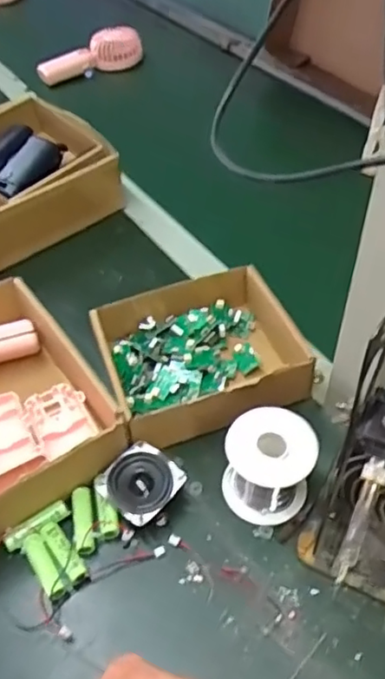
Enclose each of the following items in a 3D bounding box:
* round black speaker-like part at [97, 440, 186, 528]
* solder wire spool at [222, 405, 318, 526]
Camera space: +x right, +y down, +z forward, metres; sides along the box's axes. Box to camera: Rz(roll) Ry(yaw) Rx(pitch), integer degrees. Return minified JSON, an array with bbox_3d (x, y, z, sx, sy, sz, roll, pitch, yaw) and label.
[{"bbox_3d":[-0.040,0.116,0.479,0.054,0.029,0.055,35,58,30],"label":"round black speaker-like part"},{"bbox_3d":[0.058,0.096,0.460,0.064,0.070,0.058,4,48,6],"label":"solder wire spool"}]

